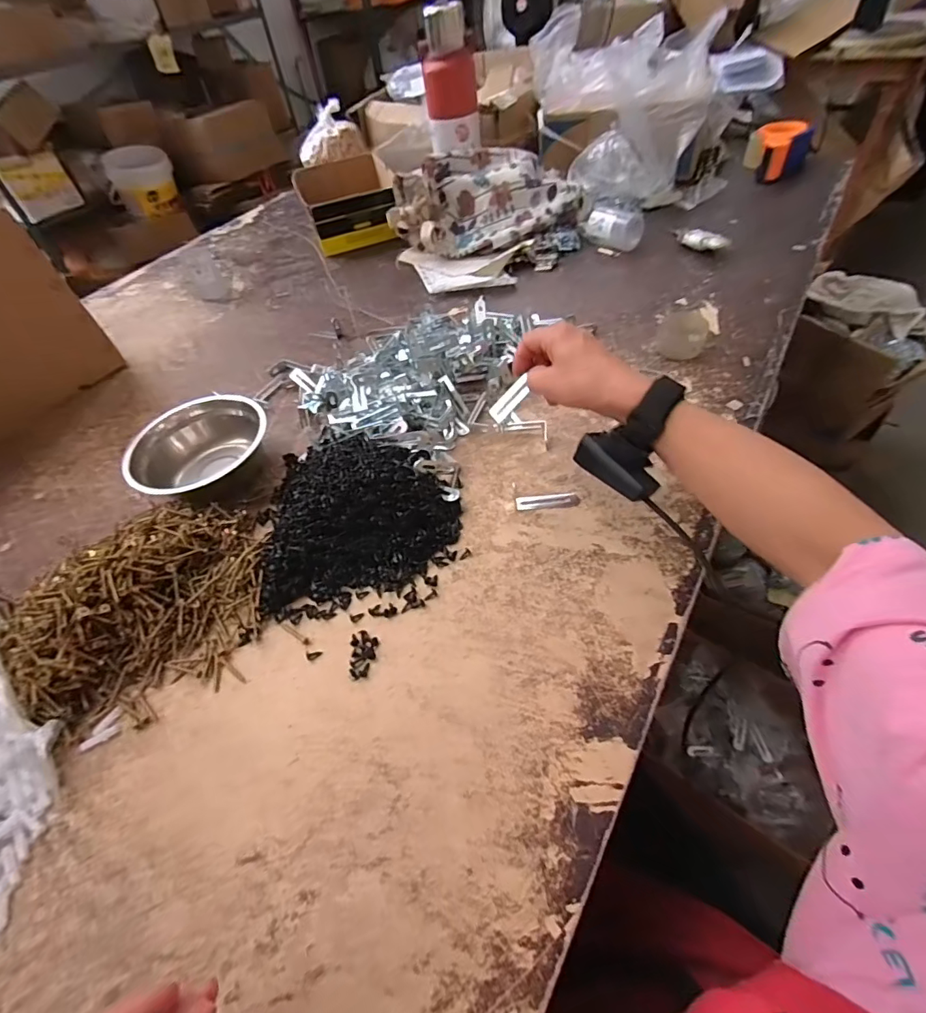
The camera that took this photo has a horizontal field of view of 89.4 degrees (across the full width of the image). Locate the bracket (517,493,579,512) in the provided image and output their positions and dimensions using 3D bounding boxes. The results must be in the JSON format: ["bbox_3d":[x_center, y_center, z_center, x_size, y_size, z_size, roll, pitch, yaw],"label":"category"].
[{"bbox_3d":[0.087,-0.005,0.482,0.063,0.004,0.019,-4,51,4],"label":"bracket"}]

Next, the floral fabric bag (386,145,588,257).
[{"bbox_3d":[0.037,-0.550,0.844,0.339,0.110,0.167,-5,51,4],"label":"floral fabric bag"}]

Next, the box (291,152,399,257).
[{"bbox_3d":[-0.235,-0.640,0.982,0.190,0.080,0.294,-20,51,-9],"label":"box"}]

